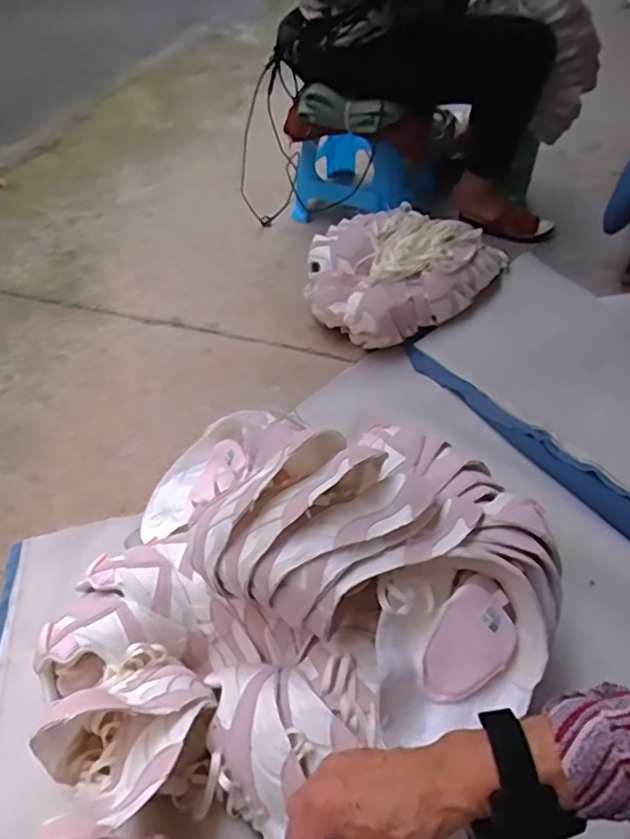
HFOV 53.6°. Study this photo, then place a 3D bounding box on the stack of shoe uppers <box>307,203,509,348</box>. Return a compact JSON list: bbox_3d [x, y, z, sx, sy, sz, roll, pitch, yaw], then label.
[{"bbox_3d":[0.191,-0.325,1.329,0.421,0.142,0.301,-28,55,-25],"label":"stack of shoe uppers"}]

